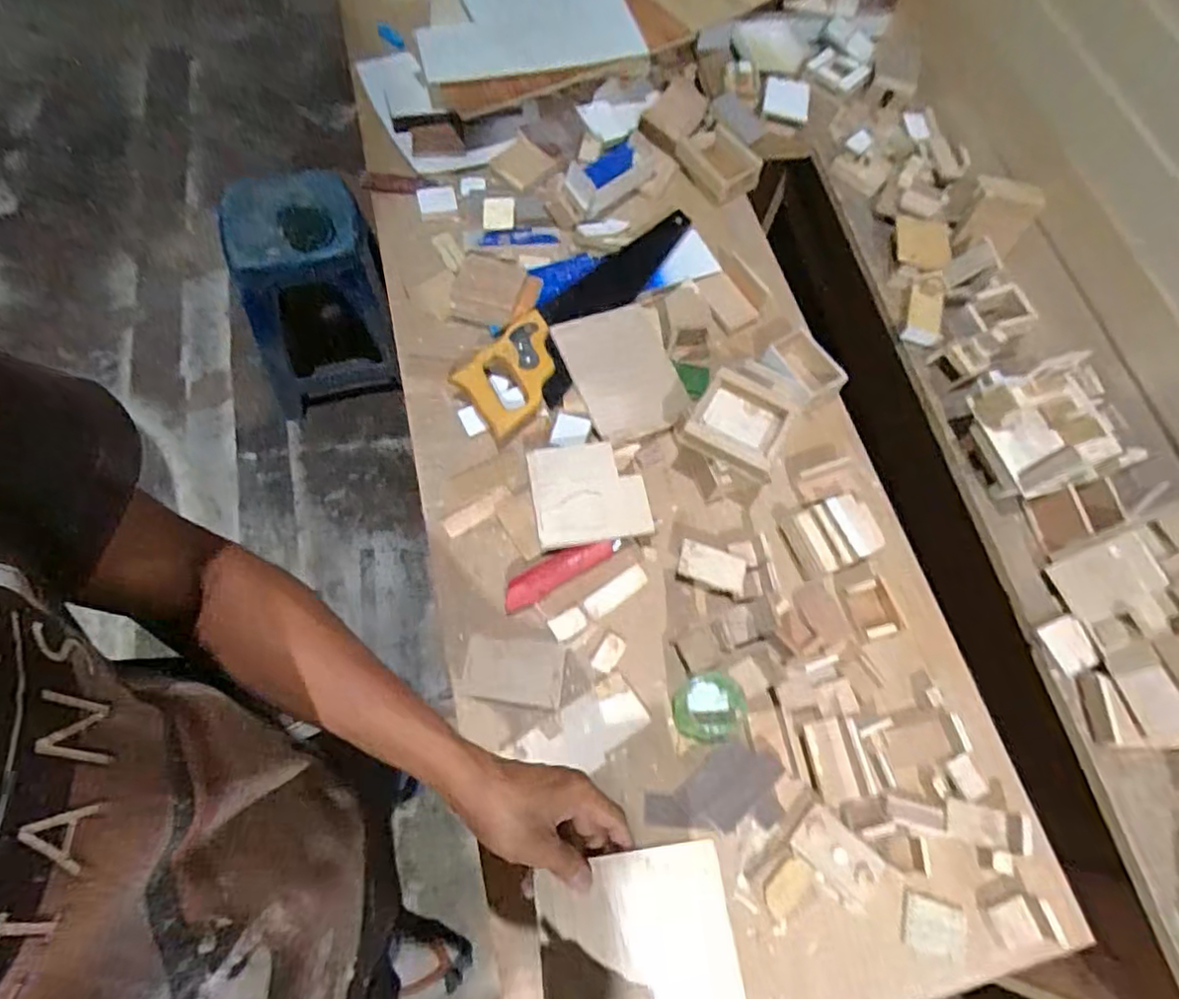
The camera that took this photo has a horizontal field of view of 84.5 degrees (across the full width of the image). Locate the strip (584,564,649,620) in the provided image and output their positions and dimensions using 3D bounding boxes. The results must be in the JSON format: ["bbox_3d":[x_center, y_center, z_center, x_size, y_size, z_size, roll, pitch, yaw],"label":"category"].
[{"bbox_3d":[0.030,0.098,0.691,0.075,0.004,0.024,-34,74,-14],"label":"strip"}]

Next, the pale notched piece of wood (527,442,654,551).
[{"bbox_3d":[-0.001,-0.008,0.686,0.116,0.012,0.110,-9,67,-3],"label":"pale notched piece of wood"}]

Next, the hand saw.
[{"bbox_3d":[-0.003,-0.230,0.807,0.102,0.045,0.376,40,69,14],"label":"hand saw"}]

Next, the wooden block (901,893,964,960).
[{"bbox_3d":[0.311,0.386,0.586,0.057,0.005,0.043,16,69,3],"label":"wooden block"}]

